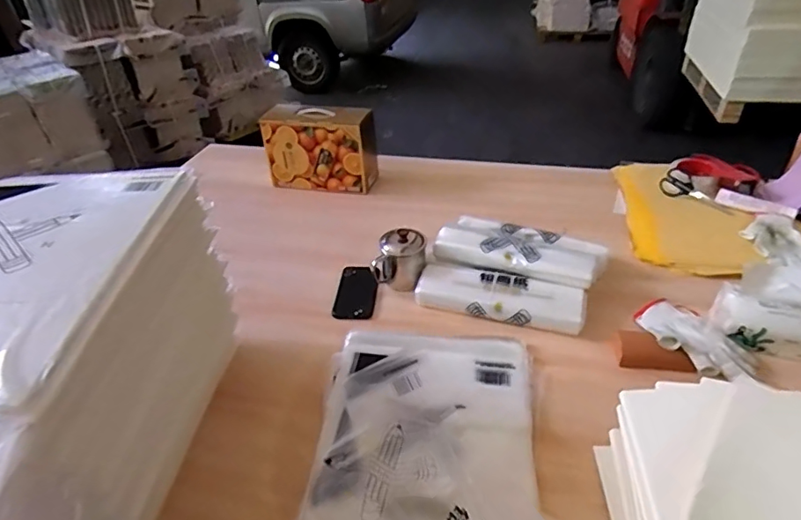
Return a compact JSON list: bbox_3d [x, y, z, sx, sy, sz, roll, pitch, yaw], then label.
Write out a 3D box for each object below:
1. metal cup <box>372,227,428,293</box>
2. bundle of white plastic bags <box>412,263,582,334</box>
[{"bbox_3d":[0.004,-0.008,0.983,0.091,0.091,0.089,-2,36,1],"label":"metal cup"},{"bbox_3d":[0.175,0.064,0.914,0.292,0.040,0.091,9,38,16],"label":"bundle of white plastic bags"}]

